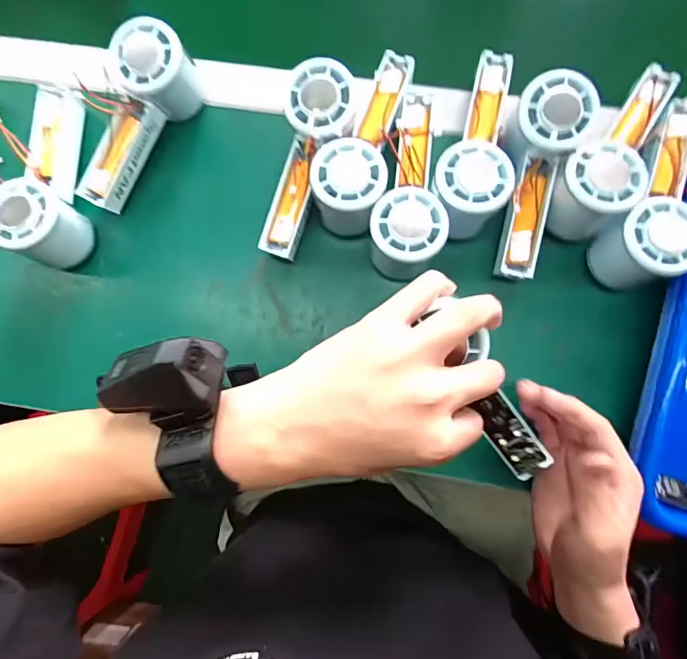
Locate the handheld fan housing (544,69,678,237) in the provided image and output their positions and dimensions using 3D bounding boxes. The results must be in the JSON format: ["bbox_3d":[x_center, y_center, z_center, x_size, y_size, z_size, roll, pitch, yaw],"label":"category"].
[{"bbox_3d":[0.220,-0.140,0.345,0.058,0.067,0.160,41,87,5],"label":"handheld fan housing"}]

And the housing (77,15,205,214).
[{"bbox_3d":[-0.174,-0.174,0.366,0.055,0.061,0.150,29,100,4],"label":"housing"}]

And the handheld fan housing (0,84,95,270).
[{"bbox_3d":[-0.251,-0.131,0.364,0.057,0.063,0.154,-4,85,2],"label":"handheld fan housing"}]

